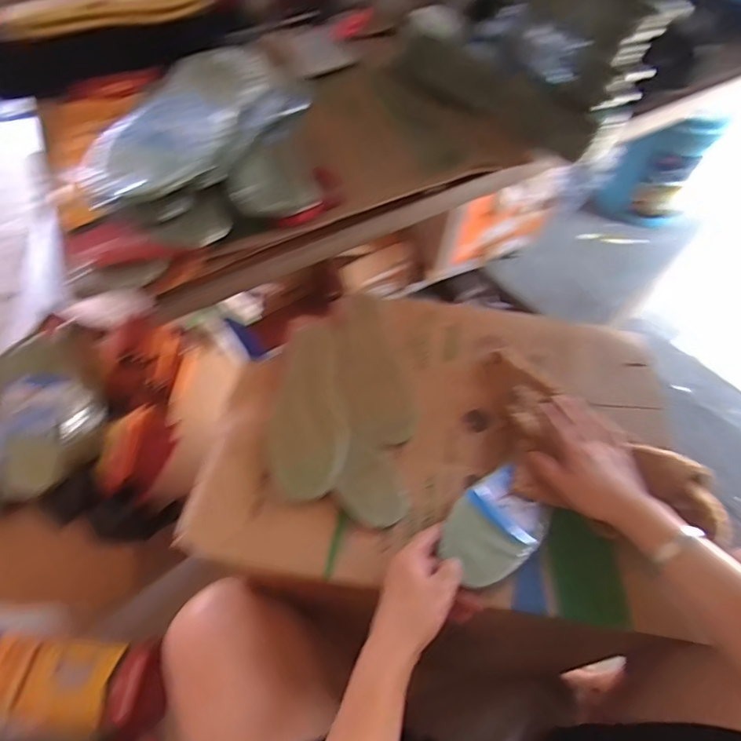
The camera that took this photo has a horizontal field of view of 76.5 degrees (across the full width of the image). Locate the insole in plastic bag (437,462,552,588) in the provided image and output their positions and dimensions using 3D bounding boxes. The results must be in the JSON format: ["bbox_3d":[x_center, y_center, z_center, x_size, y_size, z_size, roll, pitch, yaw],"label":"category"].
[{"bbox_3d":[0.131,0.163,0.497,0.129,0.017,0.085,-35,61,-23],"label":"insole in plastic bag"}]

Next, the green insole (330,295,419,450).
[{"bbox_3d":[-0.005,-0.010,0.640,0.092,0.010,0.247,-5,53,-17],"label":"green insole"}]

